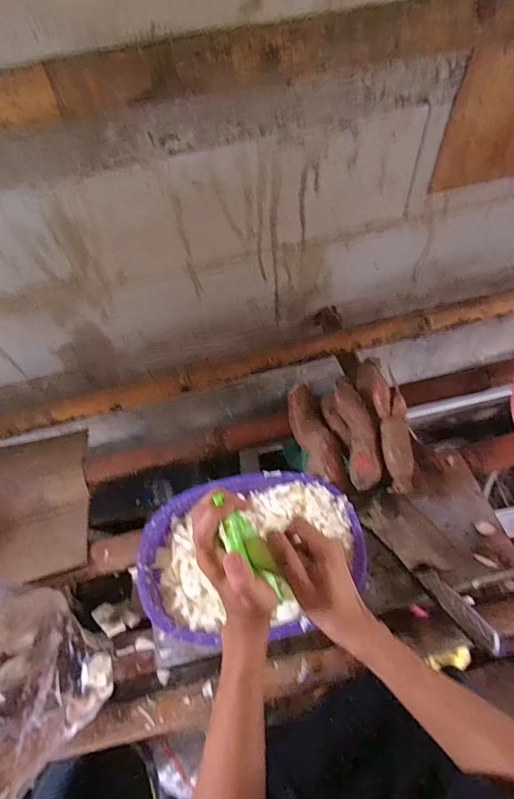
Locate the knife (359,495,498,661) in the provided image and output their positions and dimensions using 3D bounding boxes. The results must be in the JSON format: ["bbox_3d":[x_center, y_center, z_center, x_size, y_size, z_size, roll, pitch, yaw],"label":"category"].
[{"bbox_3d":[0.258,0.228,0.608,0.082,0.030,0.227,-32,61,-16],"label":"knife"}]

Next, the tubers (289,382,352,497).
[{"bbox_3d":[0.100,0.060,0.707,0.066,0.044,0.202,-11,57,-4],"label":"tubers"}]

